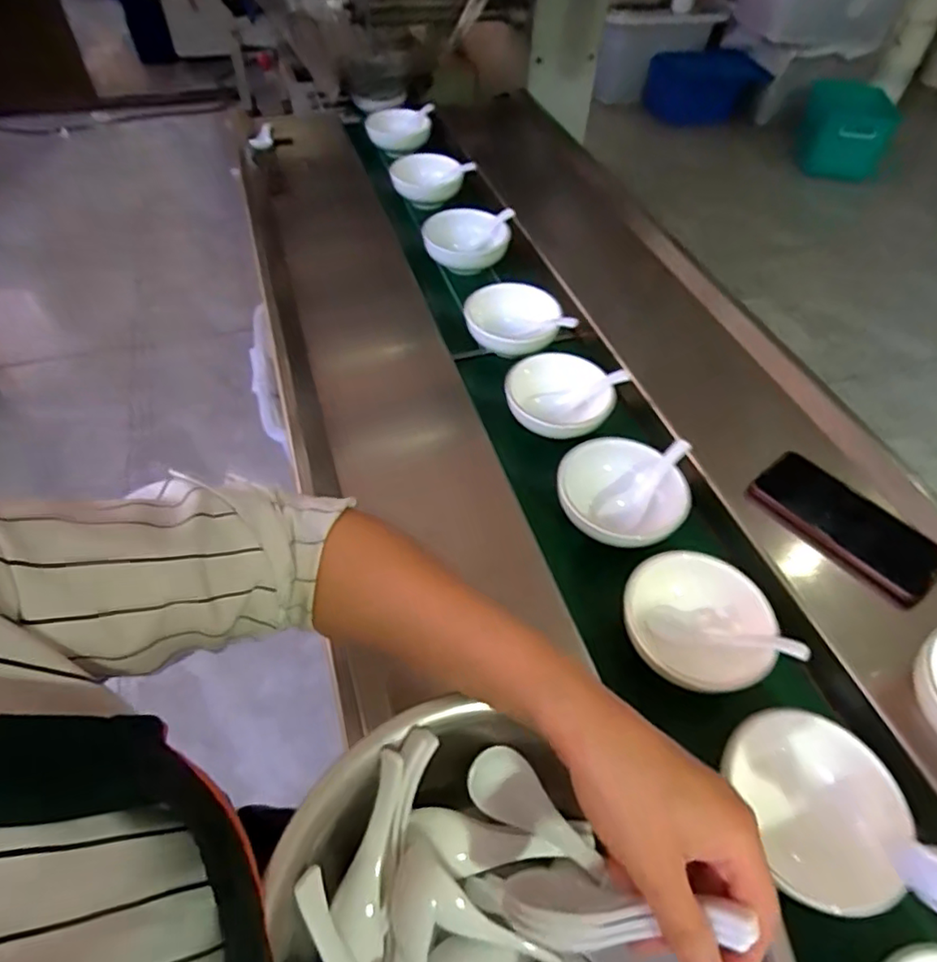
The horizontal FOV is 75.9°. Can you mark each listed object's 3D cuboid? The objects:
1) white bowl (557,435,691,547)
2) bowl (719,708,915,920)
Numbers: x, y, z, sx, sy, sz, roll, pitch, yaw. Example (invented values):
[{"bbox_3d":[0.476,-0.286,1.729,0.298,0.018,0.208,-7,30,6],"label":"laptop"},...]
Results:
[{"bbox_3d":[0.146,0.016,0.581,0.117,0.040,0.119,2,53,-2],"label":"white bowl"},{"bbox_3d":[0.239,0.225,0.416,0.104,0.048,0.121,-7,54,-9],"label":"bowl"}]

